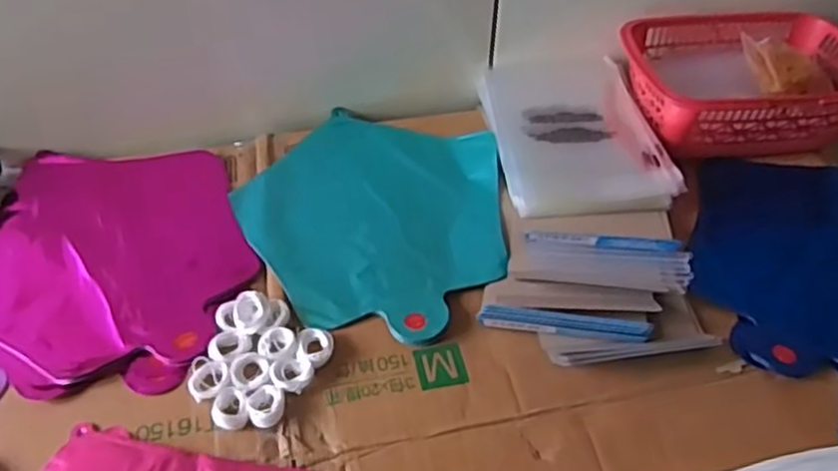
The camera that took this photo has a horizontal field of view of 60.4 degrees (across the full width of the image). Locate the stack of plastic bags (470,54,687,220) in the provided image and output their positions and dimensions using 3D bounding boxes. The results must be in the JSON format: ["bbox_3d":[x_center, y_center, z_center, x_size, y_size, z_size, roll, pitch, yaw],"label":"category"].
[{"bbox_3d":[0.135,-0.097,0.641,0.140,0.019,0.198,-6,48,-6],"label":"stack of plastic bags"}]

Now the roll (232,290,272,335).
[{"bbox_3d":[-0.119,0.055,0.513,0.027,0.012,0.031,-13,49,-13],"label":"roll"}]

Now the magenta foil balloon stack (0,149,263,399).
[{"bbox_3d":[-0.247,0.014,0.571,0.234,0.014,0.239,12,48,10],"label":"magenta foil balloon stack"}]

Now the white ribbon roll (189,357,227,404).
[{"bbox_3d":[-0.140,0.095,0.478,0.023,0.014,0.026,1,47,0],"label":"white ribbon roll"}]

